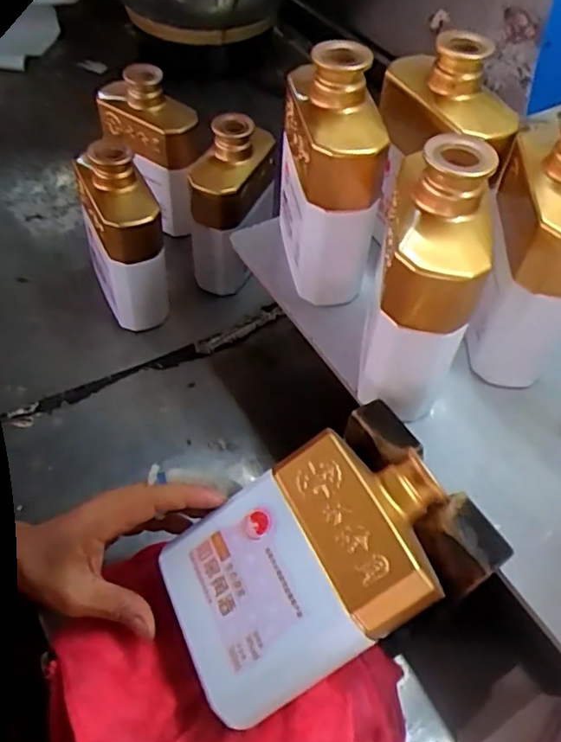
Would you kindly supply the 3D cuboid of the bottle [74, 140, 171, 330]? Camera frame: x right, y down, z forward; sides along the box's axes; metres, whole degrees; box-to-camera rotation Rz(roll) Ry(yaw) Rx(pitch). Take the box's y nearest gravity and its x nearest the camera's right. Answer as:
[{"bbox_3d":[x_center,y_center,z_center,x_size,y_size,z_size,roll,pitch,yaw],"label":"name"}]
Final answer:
[{"bbox_3d":[-0.155,-0.129,0.583,0.066,0.165,0.096,-21,58,-15],"label":"bottle"}]

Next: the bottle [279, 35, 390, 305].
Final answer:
[{"bbox_3d":[0.034,-0.144,0.441,0.067,0.166,0.105,0,55,-1],"label":"bottle"}]

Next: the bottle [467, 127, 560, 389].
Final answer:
[{"bbox_3d":[0.167,-0.081,0.386,0.060,0.156,0.108,10,56,6],"label":"bottle"}]

